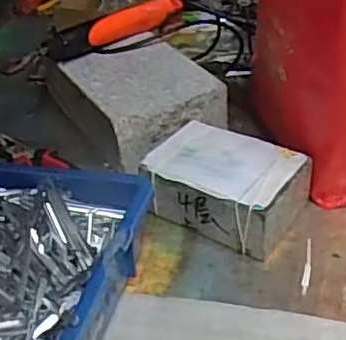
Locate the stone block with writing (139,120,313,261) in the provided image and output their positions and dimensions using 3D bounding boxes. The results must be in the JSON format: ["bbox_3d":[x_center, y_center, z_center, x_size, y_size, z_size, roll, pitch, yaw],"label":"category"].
[{"bbox_3d":[0.055,0.015,0.656,0.146,0.066,0.104,21,43,31],"label":"stone block with writing"}]

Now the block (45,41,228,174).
[{"bbox_3d":[-0.049,-0.090,0.785,0.142,0.073,0.205,-25,40,-25],"label":"block"}]

